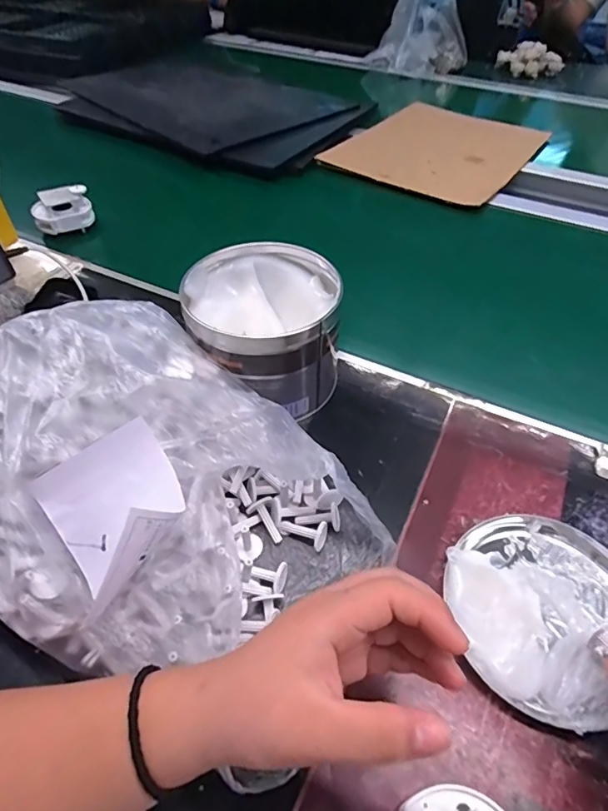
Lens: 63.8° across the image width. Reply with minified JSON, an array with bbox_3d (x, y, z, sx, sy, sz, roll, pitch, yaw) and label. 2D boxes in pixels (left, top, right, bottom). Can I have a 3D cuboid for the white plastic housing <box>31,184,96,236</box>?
[{"bbox_3d":[-0.306,-0.247,0.618,0.068,0.023,0.057,-13,93,-15],"label":"white plastic housing"}]

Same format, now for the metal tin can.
[{"bbox_3d":[-0.034,-0.062,0.422,0.121,0.097,0.119,1,48,-1],"label":"metal tin can"}]

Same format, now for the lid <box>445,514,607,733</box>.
[{"bbox_3d":[0.152,0.124,0.313,0.113,0.027,0.127,32,55,24],"label":"lid"}]

